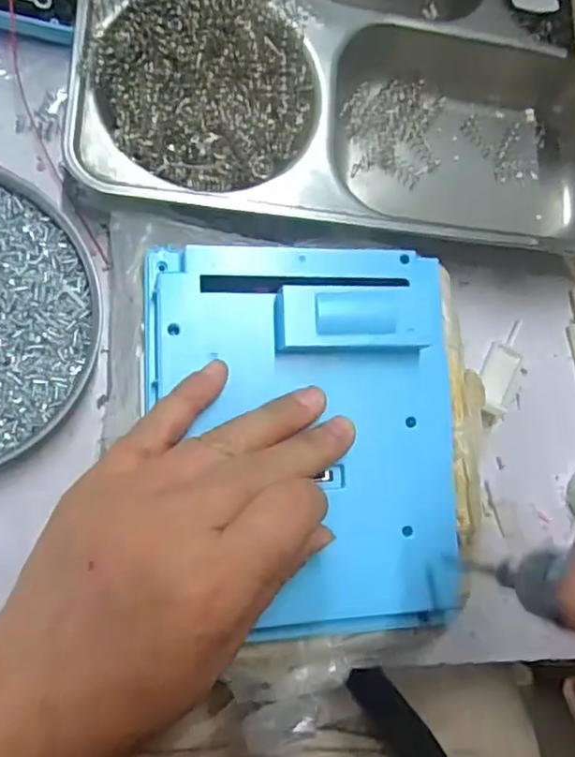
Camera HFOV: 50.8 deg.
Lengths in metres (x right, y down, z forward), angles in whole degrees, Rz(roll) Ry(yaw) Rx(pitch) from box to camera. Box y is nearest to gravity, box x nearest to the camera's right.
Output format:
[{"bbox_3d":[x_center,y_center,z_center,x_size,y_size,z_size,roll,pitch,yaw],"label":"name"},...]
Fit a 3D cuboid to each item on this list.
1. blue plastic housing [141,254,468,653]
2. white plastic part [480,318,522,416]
[{"bbox_3d":[0.010,0.025,0.243,0.125,0.022,0.155,-1,87,-10],"label":"blue plastic housing"},{"bbox_3d":[0.115,-0.005,0.324,0.020,0.011,0.055,26,69,-7],"label":"white plastic part"}]

